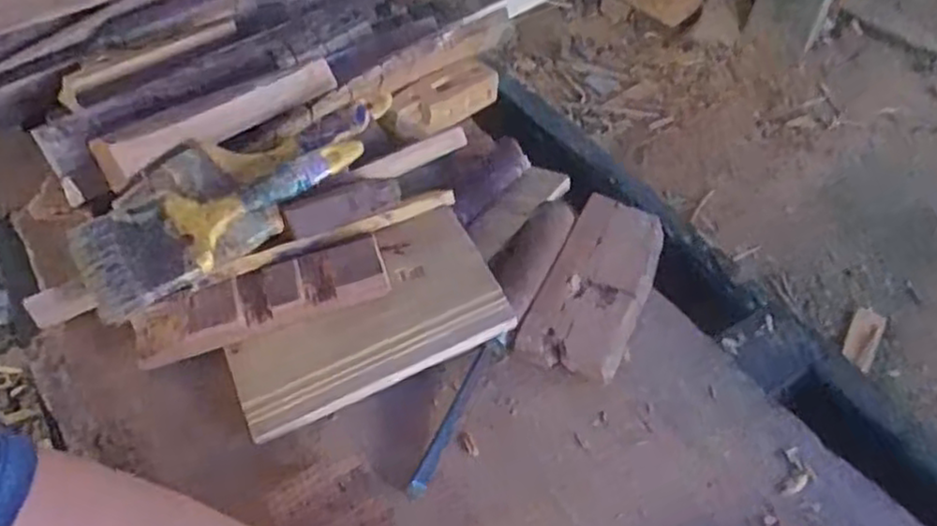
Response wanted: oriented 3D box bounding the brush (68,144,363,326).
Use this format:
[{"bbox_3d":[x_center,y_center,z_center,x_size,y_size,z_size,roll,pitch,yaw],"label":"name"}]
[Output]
[{"bbox_3d":[-0.168,-0.040,0.502,0.197,0.014,0.070,-34,74,-21],"label":"brush"}]

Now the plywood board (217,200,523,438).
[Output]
[{"bbox_3d":[-0.074,0.031,0.510,0.186,0.016,0.118,-20,51,-19],"label":"plywood board"}]

